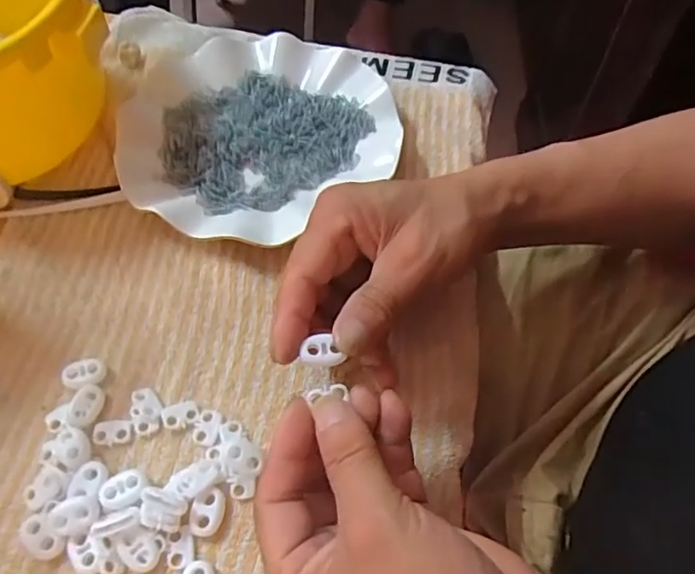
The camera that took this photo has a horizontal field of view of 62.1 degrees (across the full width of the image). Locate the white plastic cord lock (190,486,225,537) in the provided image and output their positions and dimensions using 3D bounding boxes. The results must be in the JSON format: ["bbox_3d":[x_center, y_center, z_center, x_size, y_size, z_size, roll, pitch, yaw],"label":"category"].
[{"bbox_3d":[-0.067,0.107,0.275,0.015,0.005,0.022,4,58,1],"label":"white plastic cord lock"}]

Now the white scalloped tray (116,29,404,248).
[{"bbox_3d":[-0.061,-0.104,0.392,0.182,0.026,0.162,-36,66,-22],"label":"white scalloped tray"}]

